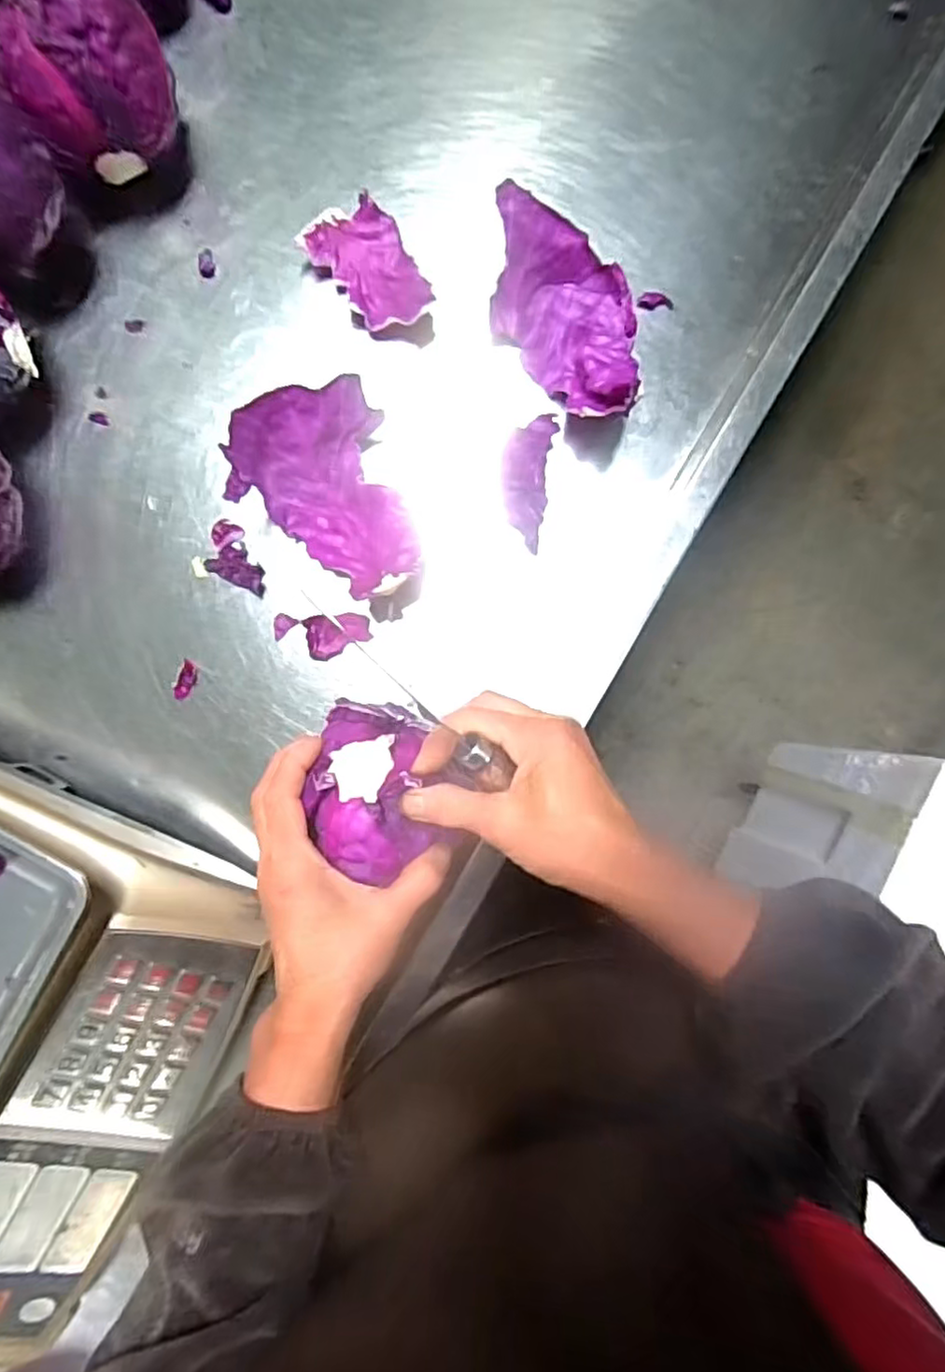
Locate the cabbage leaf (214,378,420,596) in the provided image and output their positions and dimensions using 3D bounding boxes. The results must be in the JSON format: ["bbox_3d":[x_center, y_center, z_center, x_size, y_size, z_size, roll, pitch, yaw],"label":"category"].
[{"bbox_3d":[-0.096,-0.121,0.433,0.098,0.061,0.136,-17,89,-2],"label":"cabbage leaf"}]

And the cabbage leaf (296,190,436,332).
[{"bbox_3d":[-0.066,-0.287,0.449,0.057,0.030,0.094,-42,90,-2],"label":"cabbage leaf"}]

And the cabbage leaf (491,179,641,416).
[{"bbox_3d":[0.065,-0.243,0.438,0.105,0.054,0.125,5,89,-1],"label":"cabbage leaf"}]

